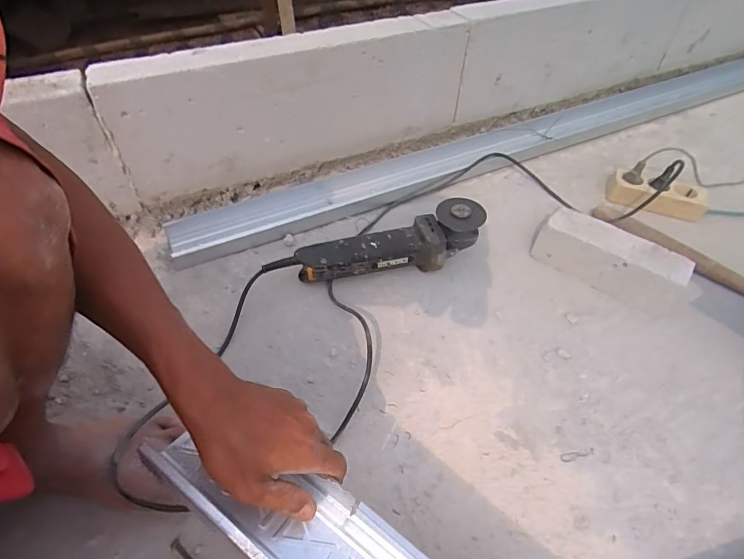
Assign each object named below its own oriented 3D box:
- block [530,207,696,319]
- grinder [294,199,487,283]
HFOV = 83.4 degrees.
[{"bbox_3d":[0.360,-0.029,0.627,0.219,0.076,0.067,31,56,22],"label":"block"},{"bbox_3d":[0.029,-0.044,0.611,0.272,0.093,0.068,-13,52,-12],"label":"grinder"}]

